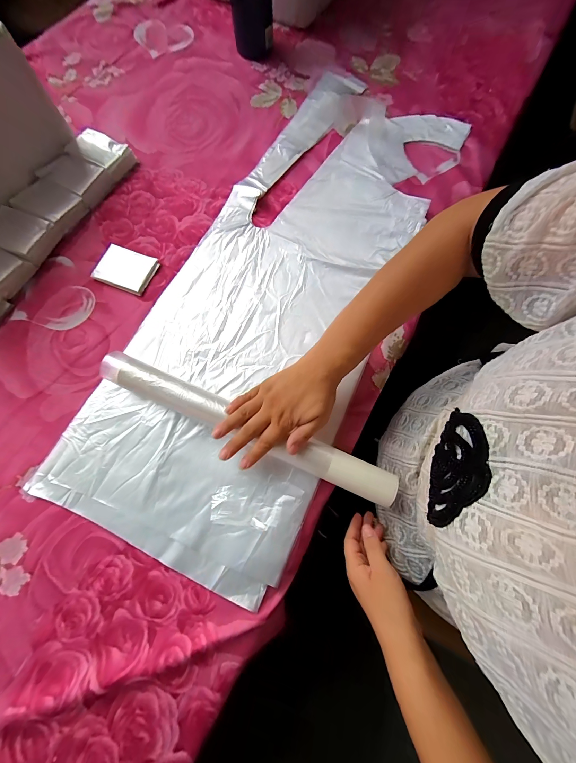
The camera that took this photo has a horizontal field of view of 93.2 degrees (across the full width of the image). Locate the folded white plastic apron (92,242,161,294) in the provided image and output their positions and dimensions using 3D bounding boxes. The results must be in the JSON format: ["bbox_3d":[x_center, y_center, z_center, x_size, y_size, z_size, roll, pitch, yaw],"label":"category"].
[{"bbox_3d":[-0.248,-0.172,0.417,0.086,0.006,0.064,22,77,5],"label":"folded white plastic apron"}]

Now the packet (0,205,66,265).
[{"bbox_3d":[-0.405,-0.223,0.417,0.088,0.031,0.065,20,77,4],"label":"packet"}]

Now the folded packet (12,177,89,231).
[{"bbox_3d":[-0.380,-0.284,0.435,0.098,0.023,0.064,25,77,5],"label":"folded packet"}]

